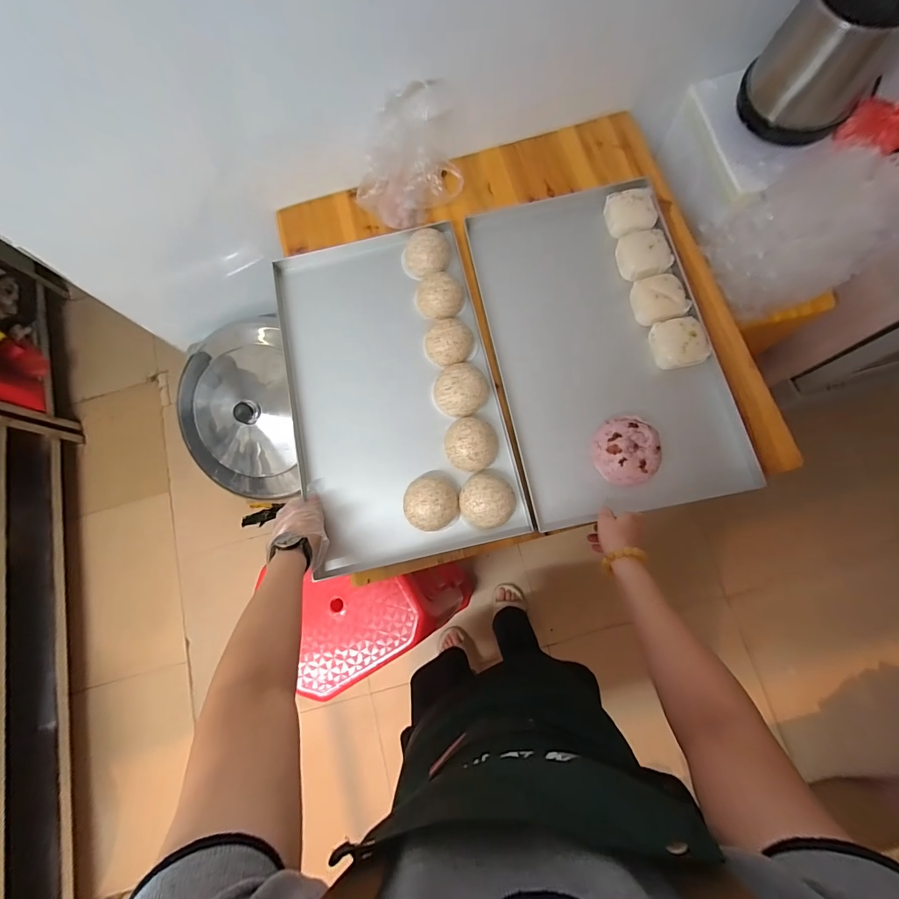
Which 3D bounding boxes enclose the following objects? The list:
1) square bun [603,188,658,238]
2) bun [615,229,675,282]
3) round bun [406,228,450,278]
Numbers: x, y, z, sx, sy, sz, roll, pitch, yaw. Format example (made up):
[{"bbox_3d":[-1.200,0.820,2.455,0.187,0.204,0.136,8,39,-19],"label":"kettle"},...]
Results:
[{"bbox_3d":[0.333,-0.437,0.707,0.081,0.046,0.093,-18,80,-5],"label":"square bun"},{"bbox_3d":[0.349,-0.348,0.688,0.081,0.040,0.088,-13,79,-4],"label":"bun"},{"bbox_3d":[-0.041,-0.367,0.717,0.085,0.049,0.077,6,79,0],"label":"round bun"}]

